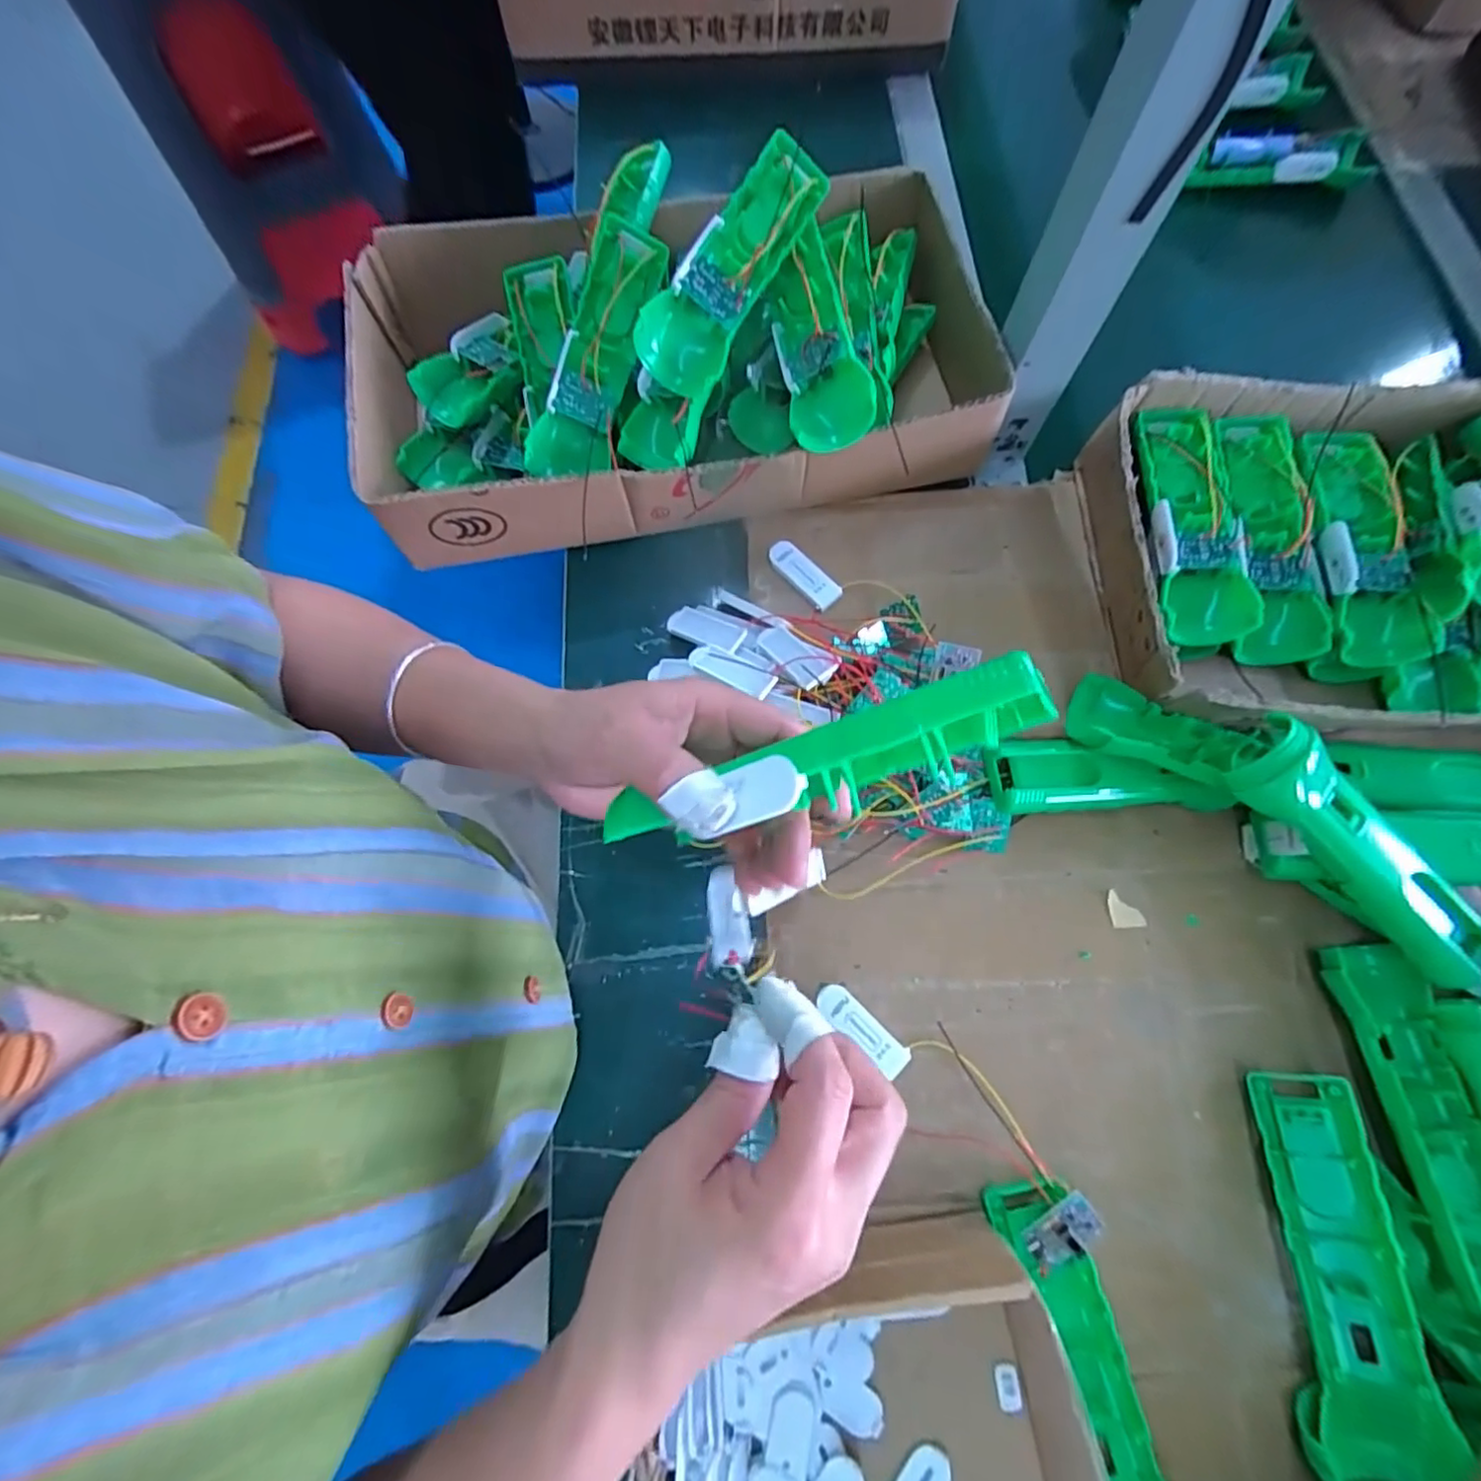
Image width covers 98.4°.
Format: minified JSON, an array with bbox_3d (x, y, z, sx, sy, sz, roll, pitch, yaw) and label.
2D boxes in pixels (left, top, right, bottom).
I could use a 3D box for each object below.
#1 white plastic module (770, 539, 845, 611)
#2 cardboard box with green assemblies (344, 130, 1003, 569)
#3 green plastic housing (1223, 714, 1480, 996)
[{"bbox_3d":[0.043,-0.114,0.437,0.022,0.009,0.058,-39,77,-11],"label":"white plastic module"},{"bbox_3d":[-0.045,-0.269,0.432,0.412,0.127,0.231,-11,73,-4],"label":"cardboard box with green assemblies"},{"bbox_3d":[0.332,0.066,0.339,0.191,0.036,0.042,44,79,-5],"label":"green plastic housing"}]

